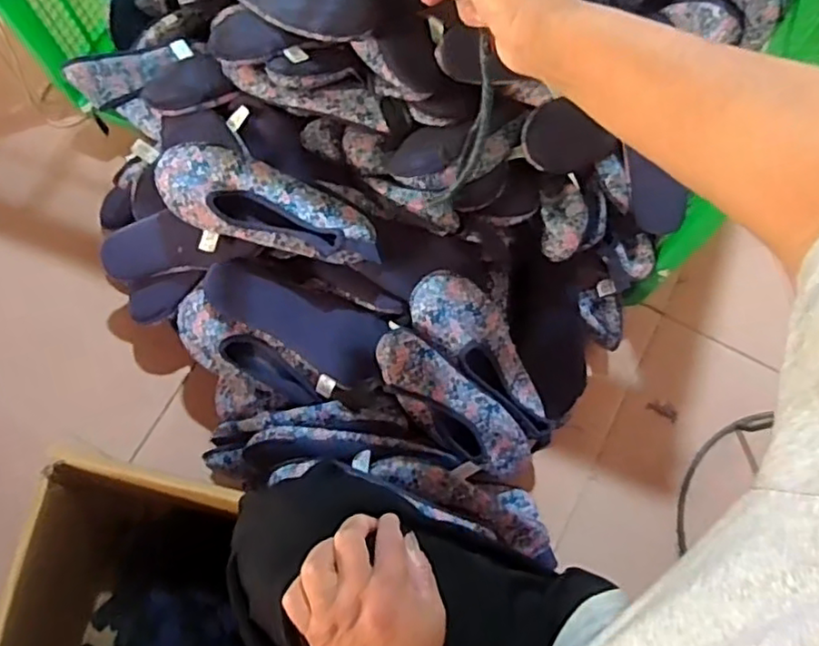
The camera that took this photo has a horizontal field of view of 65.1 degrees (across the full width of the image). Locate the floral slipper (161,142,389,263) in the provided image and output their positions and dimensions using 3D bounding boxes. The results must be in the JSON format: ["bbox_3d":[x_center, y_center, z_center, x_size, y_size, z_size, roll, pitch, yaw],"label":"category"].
[{"bbox_3d":[-0.168,-0.135,0.762,0.273,0.054,0.095,21,73,7],"label":"floral slipper"}]

